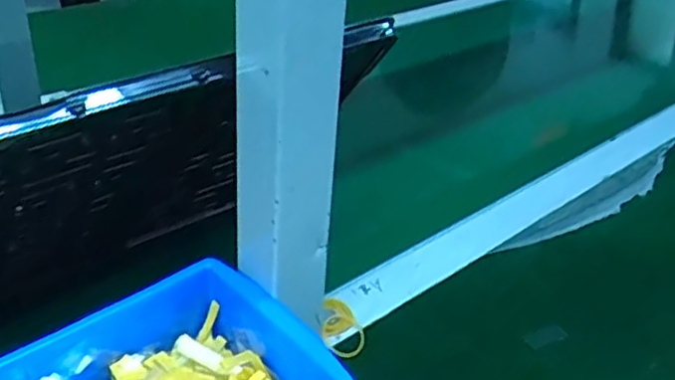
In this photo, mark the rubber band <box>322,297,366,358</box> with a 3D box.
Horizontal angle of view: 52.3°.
[{"bbox_3d":[0.004,0.094,0.472,0.029,0.008,0.052,2,31,-5],"label":"rubber band"}]

